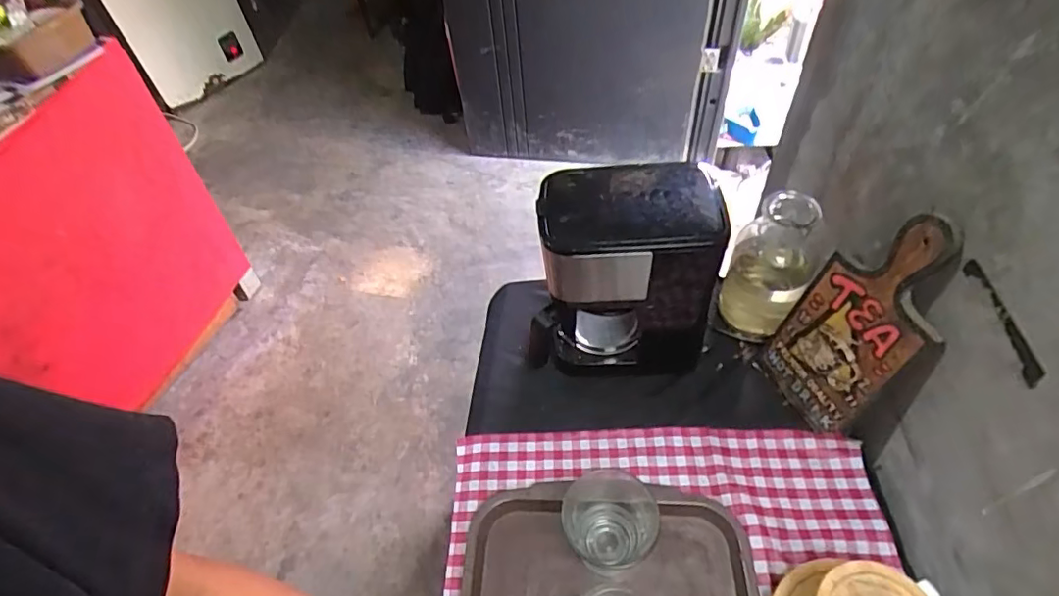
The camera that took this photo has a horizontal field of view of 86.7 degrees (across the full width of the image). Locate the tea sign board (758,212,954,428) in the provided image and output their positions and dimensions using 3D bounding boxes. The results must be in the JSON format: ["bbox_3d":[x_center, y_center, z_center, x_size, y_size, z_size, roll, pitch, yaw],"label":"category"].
[{"bbox_3d":[0.357,0.032,0.612,0.009,0.274,0.134,-9,51,-24],"label":"tea sign board"}]

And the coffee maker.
[{"bbox_3d":[0.126,-0.025,0.694,0.208,0.254,0.132,-5,51,2],"label":"coffee maker"}]

